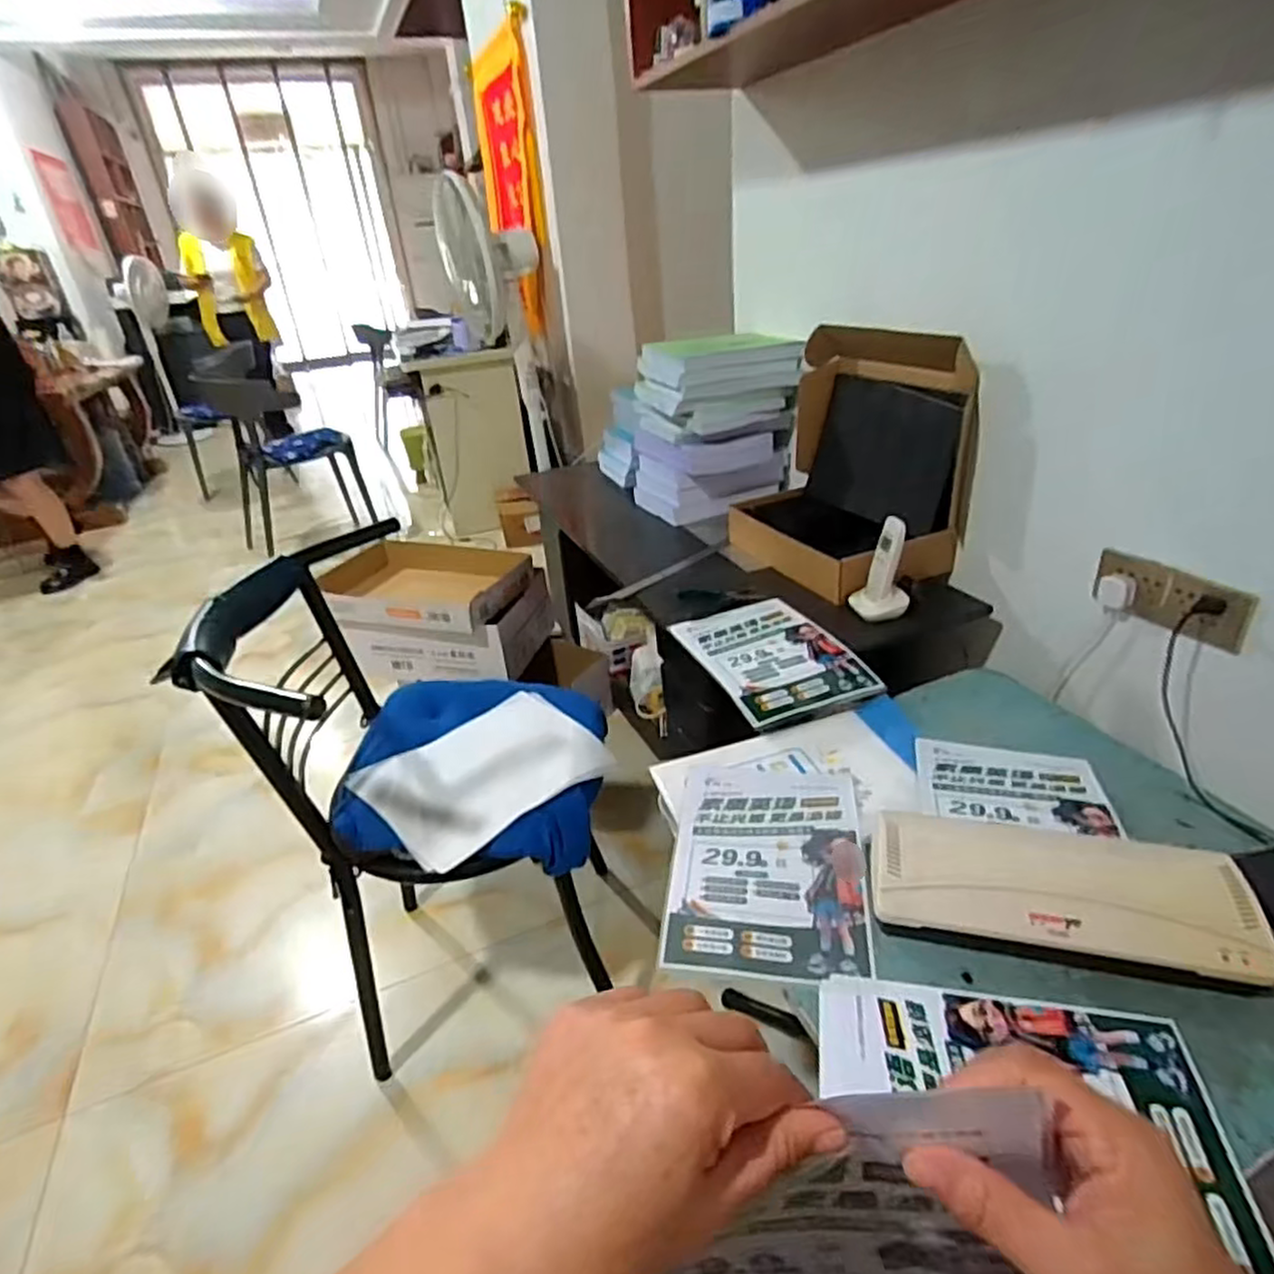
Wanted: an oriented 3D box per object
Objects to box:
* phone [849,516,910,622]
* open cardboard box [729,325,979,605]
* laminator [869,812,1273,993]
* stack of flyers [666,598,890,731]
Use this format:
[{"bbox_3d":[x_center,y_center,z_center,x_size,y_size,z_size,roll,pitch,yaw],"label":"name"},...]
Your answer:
[{"bbox_3d":[0.403,-0.106,1.172,0.075,0.162,0.068,-9,30,-7],"label":"phone"},{"bbox_3d":[0.368,-0.340,1.353,0.299,0.392,0.434,-21,33,-26],"label":"open cardboard box"},{"bbox_3d":[0.416,0.250,0.725,0.336,0.068,0.144,6,31,16],"label":"laminator"},{"bbox_3d":[0.202,0.020,1.134,0.218,0.013,0.310,-14,31,-15],"label":"stack of flyers"}]

